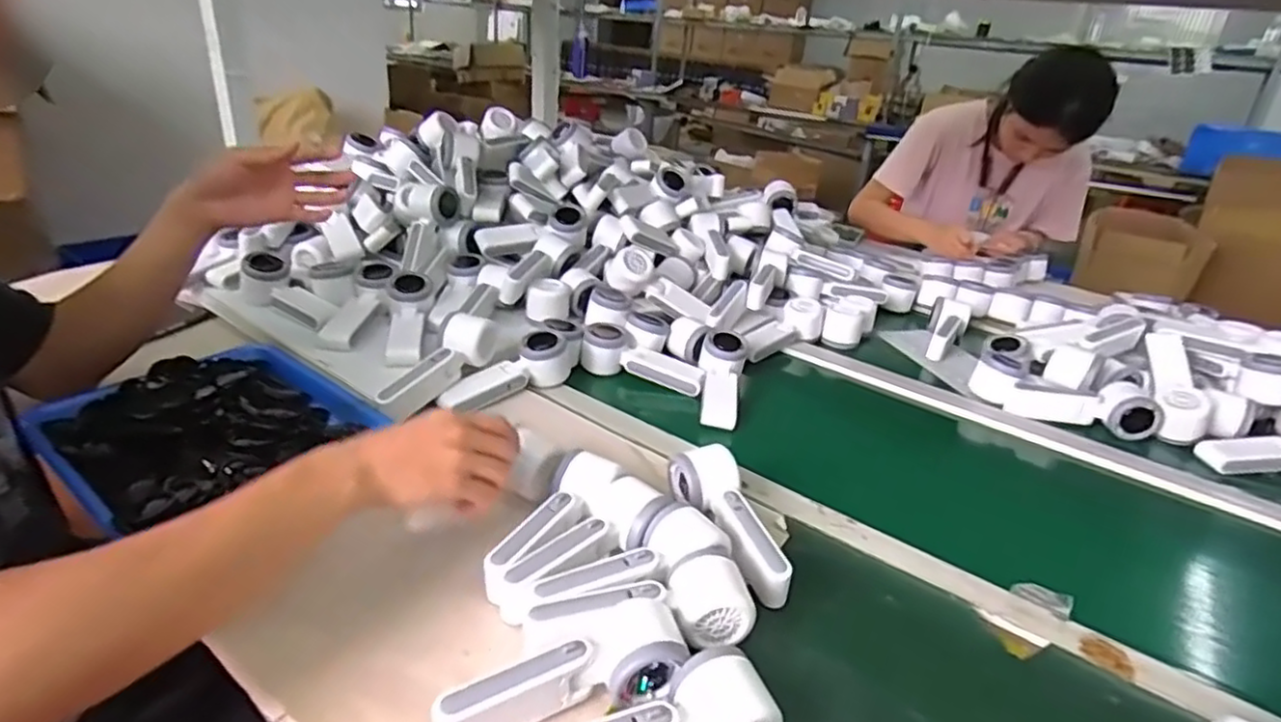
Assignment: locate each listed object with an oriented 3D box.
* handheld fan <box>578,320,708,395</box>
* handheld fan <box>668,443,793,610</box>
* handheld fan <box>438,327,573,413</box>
[{"bbox_3d":[0.004,-0.001,0.871,0.160,0.051,0.047,13,27,15],"label":"handheld fan"},{"bbox_3d":[0.080,0.139,0.596,0.067,0.053,0.156,-3,28,-17],"label":"handheld fan"},{"bbox_3d":[-0.157,0.011,0.804,0.070,0.050,0.161,26,33,35],"label":"handheld fan"}]

